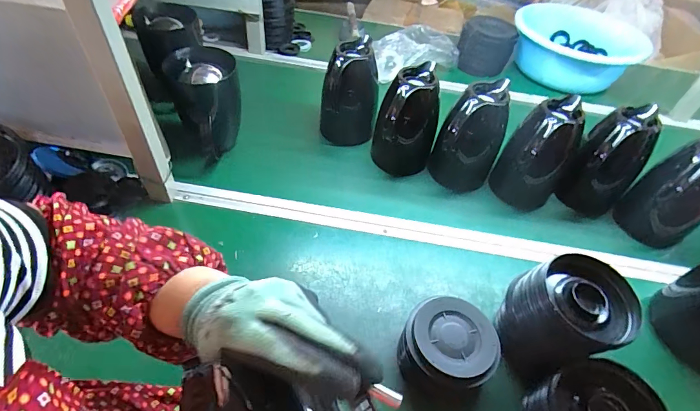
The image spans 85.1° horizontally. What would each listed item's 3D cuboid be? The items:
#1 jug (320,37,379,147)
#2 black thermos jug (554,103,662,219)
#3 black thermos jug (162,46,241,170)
[{"bbox_3d":[0.001,-0.252,0.841,0.115,0.205,0.147,7,47,-1],"label":"jug"},{"bbox_3d":[0.504,-0.077,0.748,0.109,0.196,0.149,38,54,25],"label":"black thermos jug"},{"bbox_3d":[-0.275,-0.192,0.741,0.117,0.182,0.115,-21,53,-24],"label":"black thermos jug"}]

